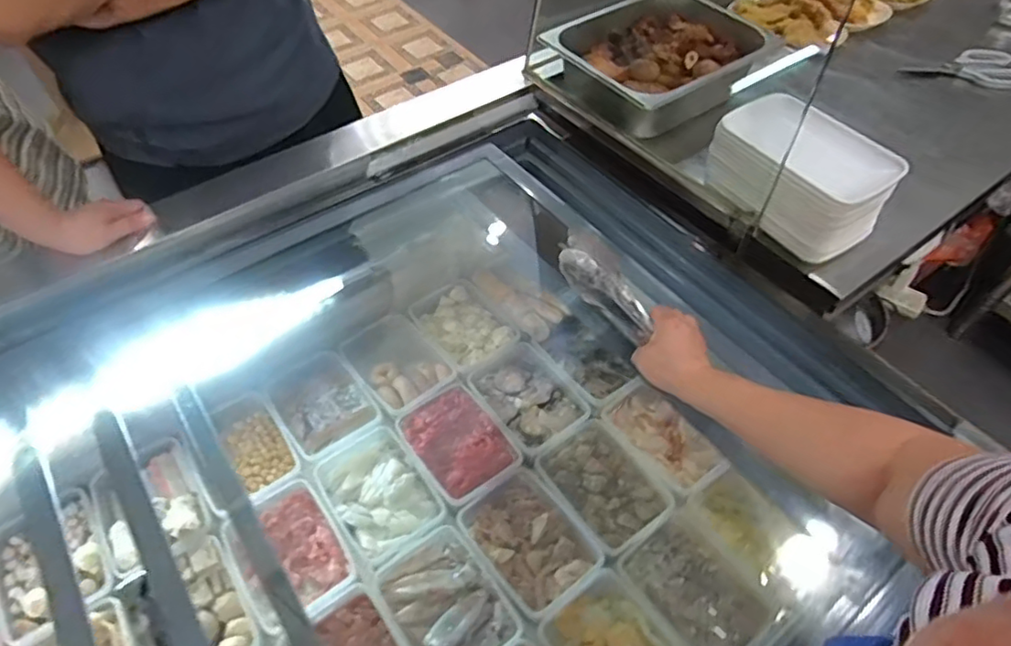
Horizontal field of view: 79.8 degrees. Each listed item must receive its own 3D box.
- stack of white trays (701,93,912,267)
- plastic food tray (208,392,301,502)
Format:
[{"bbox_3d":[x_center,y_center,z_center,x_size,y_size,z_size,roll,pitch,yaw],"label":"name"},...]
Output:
[{"bbox_3d":[0.385,-0.196,0.796,0.145,0.100,0.218,-31,58,-21],"label":"stack of white trays"},{"bbox_3d":[-0.372,0.177,0.898,0.083,0.056,0.155,-31,58,-21],"label":"plastic food tray"}]

